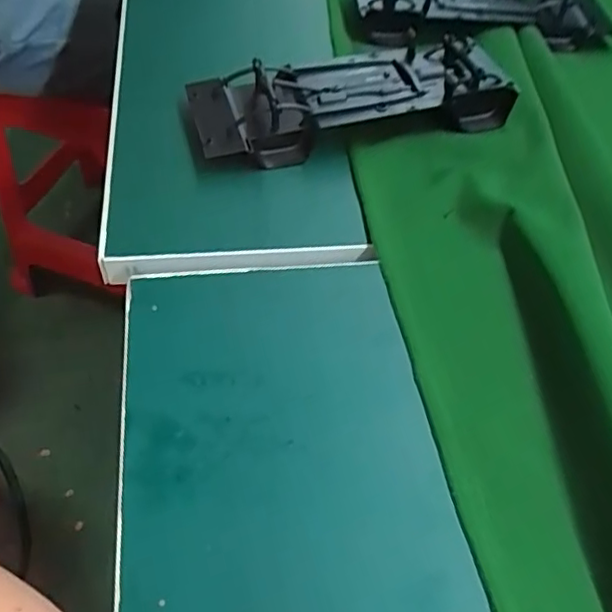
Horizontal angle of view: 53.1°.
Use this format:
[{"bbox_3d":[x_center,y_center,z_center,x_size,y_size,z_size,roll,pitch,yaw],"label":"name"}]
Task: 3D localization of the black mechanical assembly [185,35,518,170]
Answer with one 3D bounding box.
[{"bbox_3d":[0.026,-0.130,0.373,0.190,0.026,0.070,-11,55,-12],"label":"black mechanical assembly"}]

